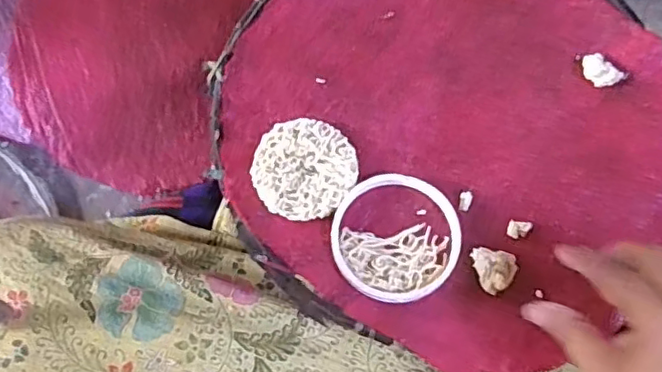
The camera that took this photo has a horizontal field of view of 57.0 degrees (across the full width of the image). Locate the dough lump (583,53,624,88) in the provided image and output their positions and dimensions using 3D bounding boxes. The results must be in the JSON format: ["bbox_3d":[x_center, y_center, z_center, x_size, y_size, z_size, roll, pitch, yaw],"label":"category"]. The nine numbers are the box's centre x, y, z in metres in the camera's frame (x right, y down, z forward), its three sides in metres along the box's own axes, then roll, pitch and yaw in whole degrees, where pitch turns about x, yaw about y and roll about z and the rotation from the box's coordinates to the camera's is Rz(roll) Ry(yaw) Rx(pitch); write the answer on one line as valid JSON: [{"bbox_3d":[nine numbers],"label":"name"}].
[{"bbox_3d":[0.203,-0.088,0.458,0.021,0.008,0.029,-39,77,-12],"label":"dough lump"}]

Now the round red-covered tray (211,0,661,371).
[{"bbox_3d":[0.082,-0.051,0.447,0.321,0.020,0.324,0,73,-1],"label":"round red-covered tray"}]

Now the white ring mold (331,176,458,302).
[{"bbox_3d":[0.045,0.035,0.420,0.088,0.011,0.091,0,73,-1],"label":"white ring mold"}]

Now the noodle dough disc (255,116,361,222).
[{"bbox_3d":[-0.019,-0.013,0.433,0.071,0.011,0.073,0,73,-1],"label":"noodle dough disc"}]

